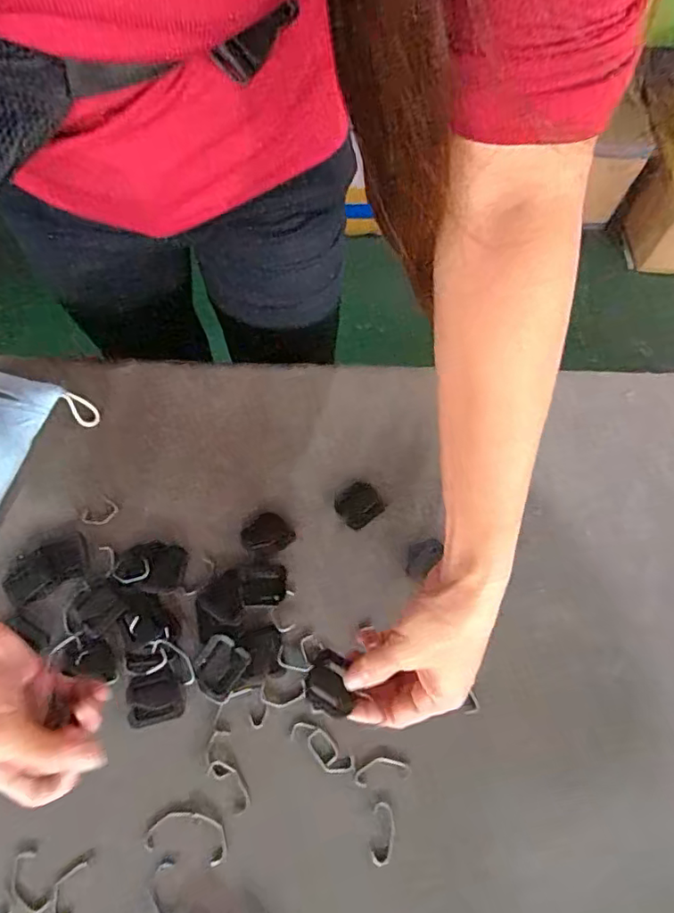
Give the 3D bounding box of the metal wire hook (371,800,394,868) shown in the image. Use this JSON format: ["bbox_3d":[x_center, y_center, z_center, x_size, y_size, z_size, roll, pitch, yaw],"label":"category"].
[{"bbox_3d":[0.031,0.252,0.364,0.015,0.004,0.035,6,66,0],"label":"metal wire hook"}]

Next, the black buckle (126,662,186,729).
[{"bbox_3d":[-0.132,0.174,0.395,0.040,0.004,0.036,-17,68,-9],"label":"black buckle"}]

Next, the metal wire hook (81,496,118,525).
[{"bbox_3d":[-0.197,0.047,0.453,0.027,0.004,0.021,-38,73,-17],"label":"metal wire hook"}]

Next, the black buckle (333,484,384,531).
[{"bbox_3d":[0.018,0.042,0.467,0.037,0.004,0.035,-33,72,-15],"label":"black buckle"}]

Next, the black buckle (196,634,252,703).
[{"bbox_3d":[-0.087,0.156,0.403,0.034,0.004,0.040,31,69,11],"label":"black buckle"}]

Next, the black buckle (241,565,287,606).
[{"bbox_3d":[-0.058,0.102,0.427,0.034,0.004,0.030,-6,67,-5],"label":"black buckle"}]

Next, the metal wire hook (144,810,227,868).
[{"bbox_3d":[-0.099,0.251,0.362,0.055,0.004,0.026,12,66,3],"label":"metal wire hook"}]

